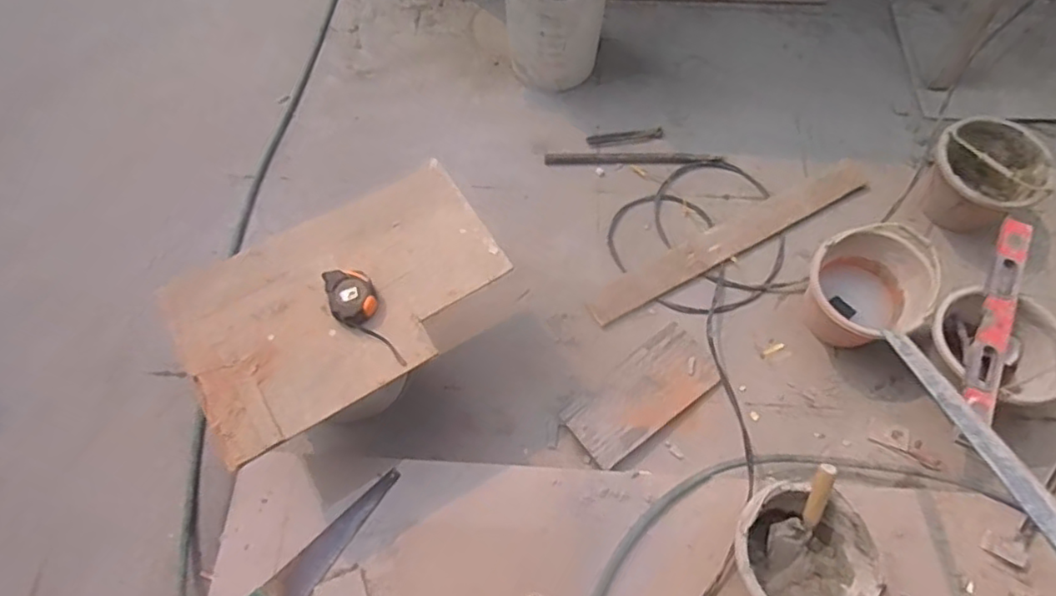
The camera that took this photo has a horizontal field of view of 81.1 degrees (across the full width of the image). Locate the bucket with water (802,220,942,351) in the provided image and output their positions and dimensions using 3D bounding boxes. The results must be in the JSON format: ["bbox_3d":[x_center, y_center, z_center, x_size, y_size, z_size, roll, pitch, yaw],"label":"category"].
[{"bbox_3d":[0.827,-0.038,1.501,0.293,0.184,0.254,-42,72,-16],"label":"bucket with water"}]

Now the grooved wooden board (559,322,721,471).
[{"bbox_3d":[0.270,0.229,1.462,0.370,0.030,0.180,-36,71,-14],"label":"grooved wooden board"}]

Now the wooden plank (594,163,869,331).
[{"bbox_3d":[0.539,-0.159,1.647,0.856,0.020,0.103,-26,69,-11],"label":"wooden plank"}]

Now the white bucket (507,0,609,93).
[{"bbox_3d":[0.099,-0.837,1.769,0.270,0.358,0.334,24,68,10],"label":"white bucket"}]

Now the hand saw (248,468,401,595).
[{"bbox_3d":[-0.419,0.518,1.242,0.108,0.020,0.412,37,68,17],"label":"hand saw"}]

